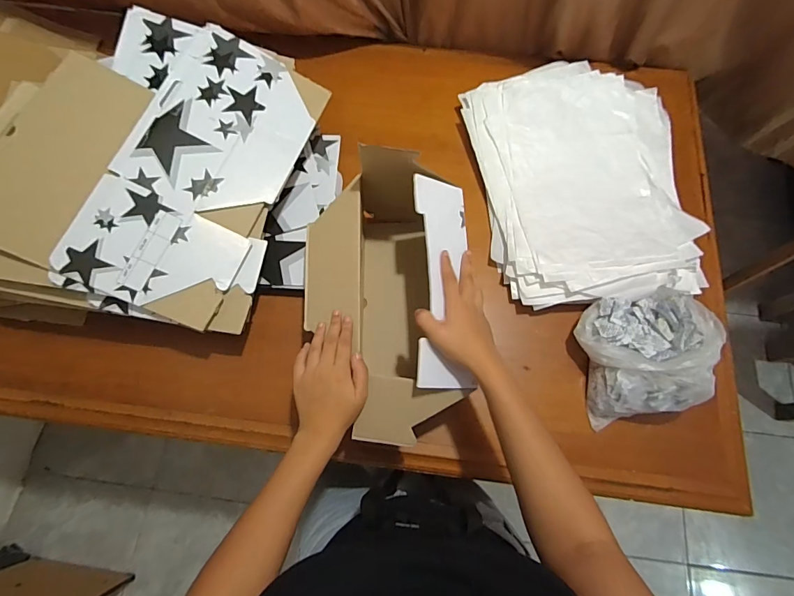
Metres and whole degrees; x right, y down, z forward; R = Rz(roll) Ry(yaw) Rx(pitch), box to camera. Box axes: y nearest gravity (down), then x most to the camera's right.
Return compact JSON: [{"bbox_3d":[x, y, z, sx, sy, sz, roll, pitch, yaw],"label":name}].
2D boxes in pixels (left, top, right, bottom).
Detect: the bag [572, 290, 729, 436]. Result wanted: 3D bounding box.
[{"bbox_3d":[0.354,0.076,0.571,0.167,0.081,0.165,-9,71,-4],"label":"bag"}]

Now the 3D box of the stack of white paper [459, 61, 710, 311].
[{"bbox_3d":[0.312,-0.206,0.684,0.333,0.049,0.435,-7,71,-4],"label":"stack of white paper"}]

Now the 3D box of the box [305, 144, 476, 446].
[{"bbox_3d":[-0.017,-0.007,0.556,0.210,0.159,0.375,-1,71,-1],"label":"box"}]

